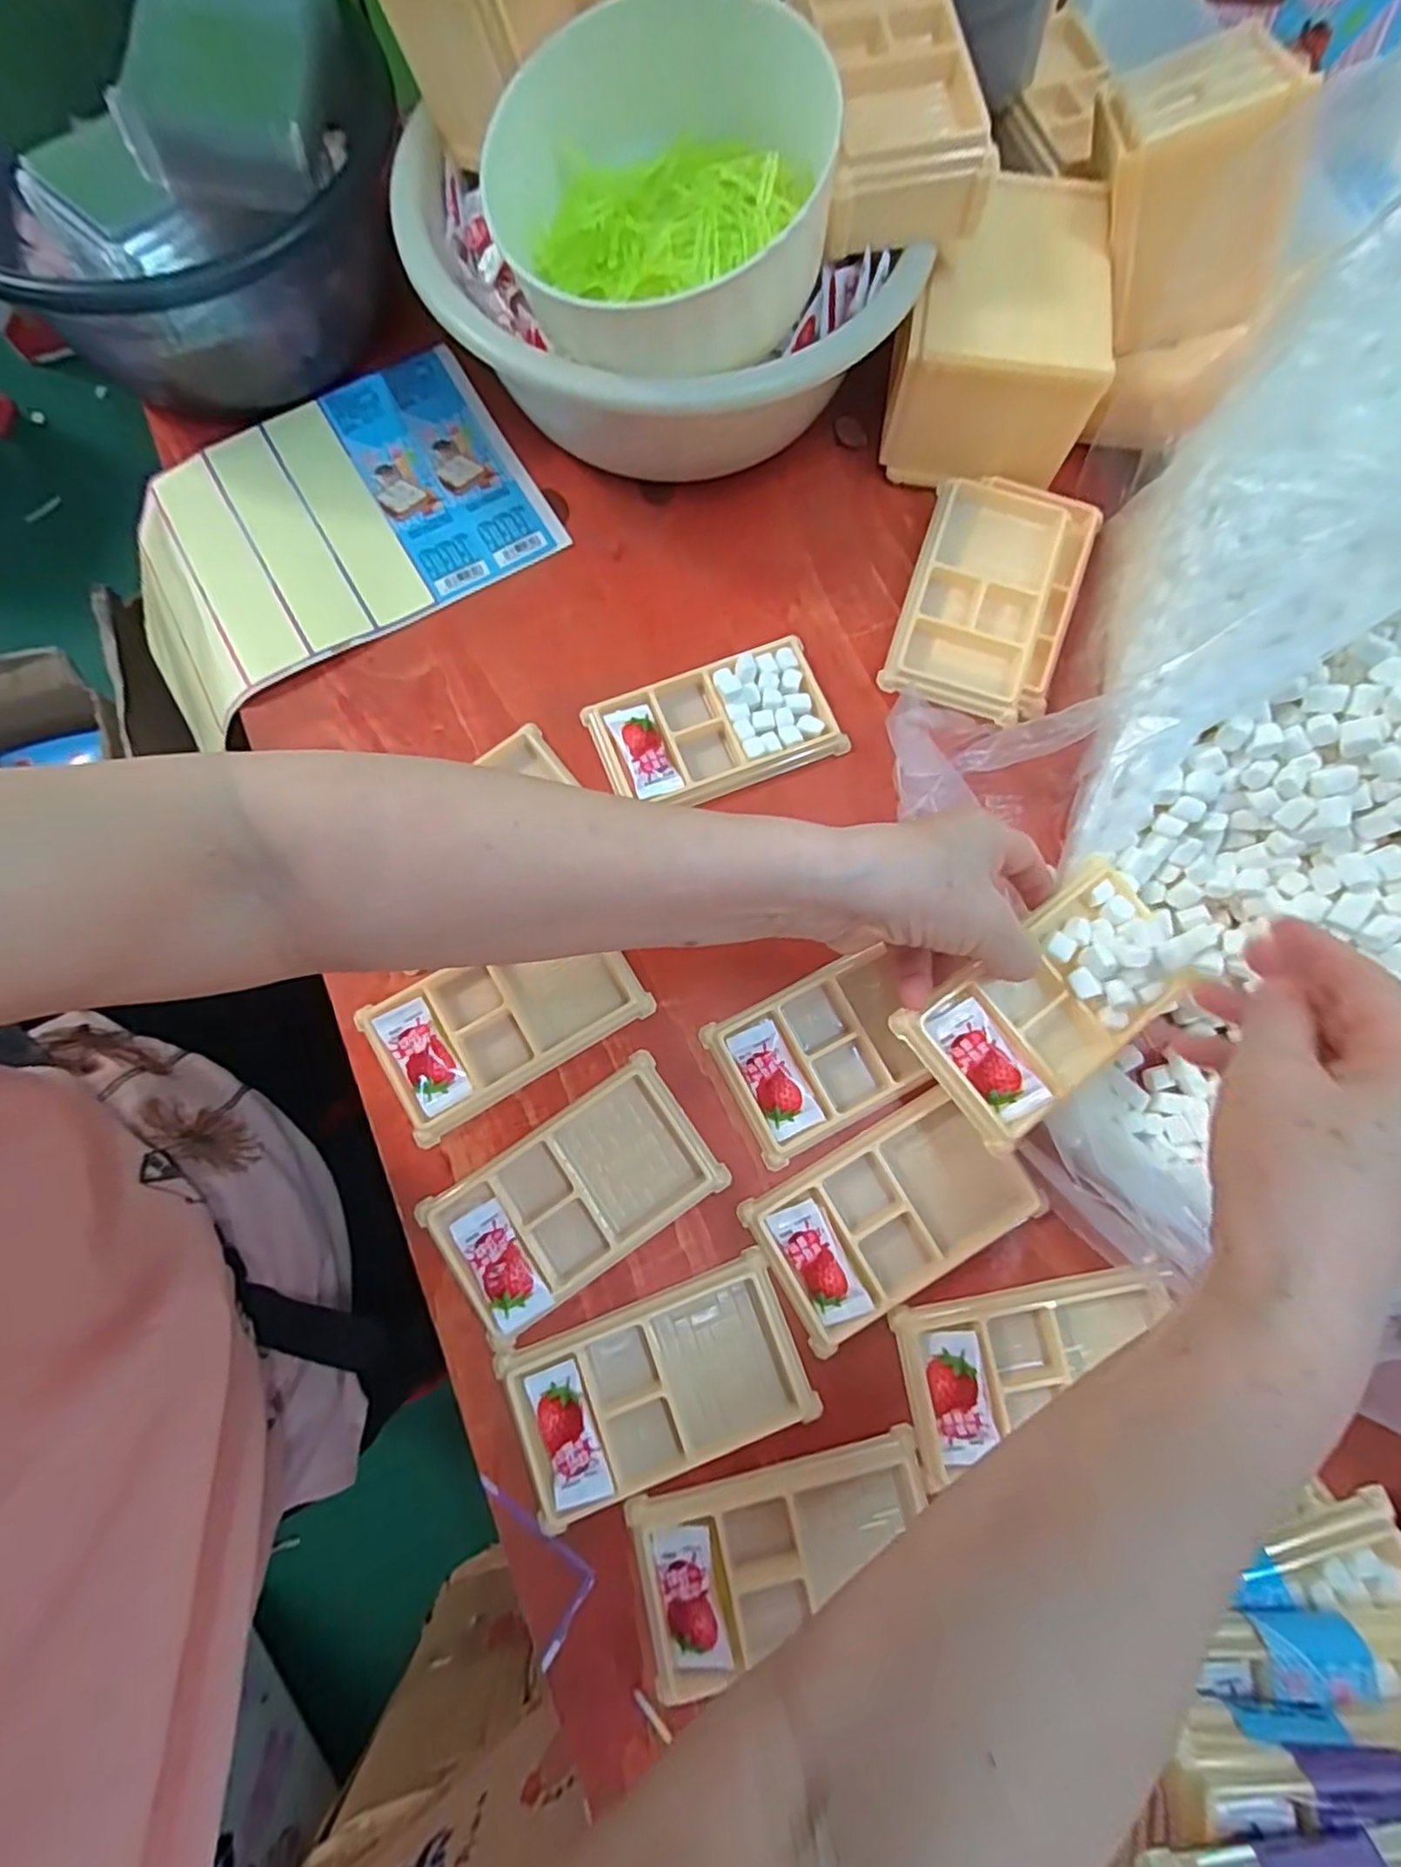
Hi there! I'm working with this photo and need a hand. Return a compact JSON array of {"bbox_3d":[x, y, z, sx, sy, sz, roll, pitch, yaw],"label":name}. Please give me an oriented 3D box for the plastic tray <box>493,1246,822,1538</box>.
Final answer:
[{"bbox_3d":[-0.020,0.217,0.328,0.135,0.010,0.076,-21,79,-5],"label":"plastic tray"}]

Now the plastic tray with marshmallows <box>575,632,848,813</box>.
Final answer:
[{"bbox_3d":[0.009,-0.118,0.400,0.132,0.016,0.076,-22,79,-6],"label":"plastic tray with marshmallows"}]

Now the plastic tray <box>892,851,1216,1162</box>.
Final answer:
[{"bbox_3d":[0.167,0.031,0.327,0.135,0.024,0.074,-38,81,-8],"label":"plastic tray"}]

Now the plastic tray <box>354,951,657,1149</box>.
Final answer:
[{"bbox_3d":[-0.103,0.043,0.364,0.134,0.011,0.075,-31,80,-7],"label":"plastic tray"}]

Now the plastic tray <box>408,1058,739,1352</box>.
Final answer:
[{"bbox_3d":[-0.063,0.132,0.346,0.136,0.010,0.076,-34,81,-8],"label":"plastic tray"}]

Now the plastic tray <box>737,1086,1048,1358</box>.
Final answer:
[{"bbox_3d":[0.097,0.141,0.346,0.133,0.012,0.080,-28,80,-7],"label":"plastic tray"}]

